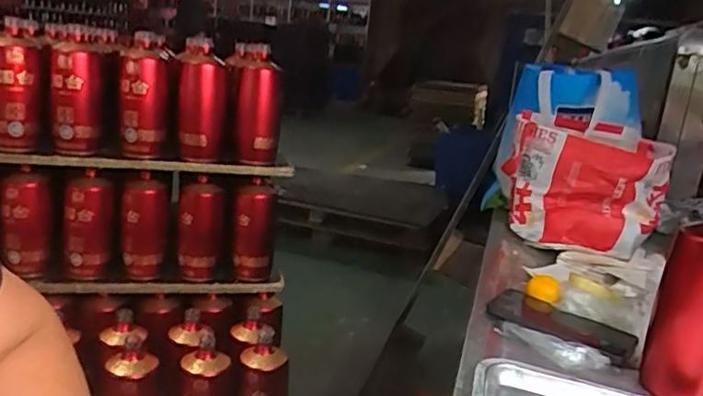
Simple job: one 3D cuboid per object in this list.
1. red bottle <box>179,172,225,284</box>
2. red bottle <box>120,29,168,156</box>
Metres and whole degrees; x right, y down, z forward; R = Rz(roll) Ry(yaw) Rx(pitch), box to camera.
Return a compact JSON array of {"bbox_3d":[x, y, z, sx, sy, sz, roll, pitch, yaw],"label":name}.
[{"bbox_3d":[-0.281,0.067,1.122,0.080,0.189,0.067,1,15,-13],"label":"red bottle"},{"bbox_3d":[-0.362,-0.172,1.052,0.082,0.181,0.083,0,16,-18],"label":"red bottle"}]

